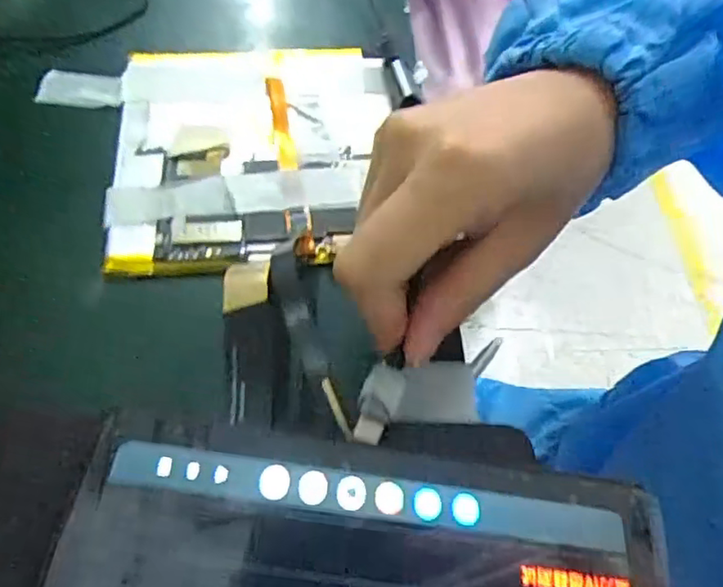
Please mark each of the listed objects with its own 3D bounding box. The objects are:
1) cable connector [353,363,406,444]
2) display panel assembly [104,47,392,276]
[{"bbox_3d":[0.005,0.032,0.176,0.011,0.004,0.023,17,68,13],"label":"cable connector"},{"bbox_3d":[-0.044,-0.064,0.258,0.115,0.011,0.122,-4,59,-7],"label":"display panel assembly"}]

